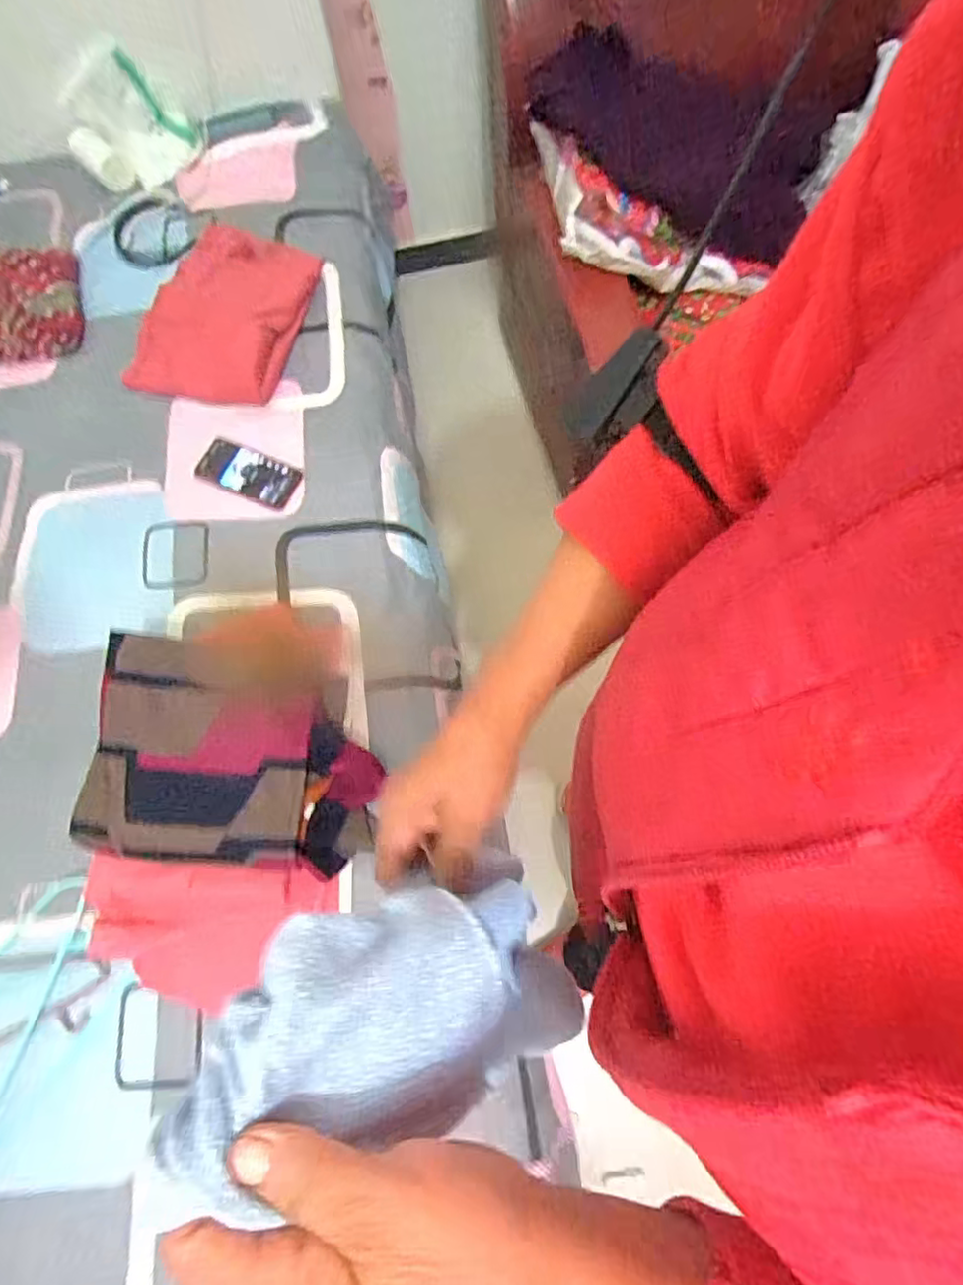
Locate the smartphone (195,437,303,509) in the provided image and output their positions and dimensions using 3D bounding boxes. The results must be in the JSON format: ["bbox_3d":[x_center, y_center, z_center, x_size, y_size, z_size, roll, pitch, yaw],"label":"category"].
[{"bbox_3d":[-0.365,-0.267,0.973,0.162,0.012,0.074,21,83,7],"label":"smartphone"}]

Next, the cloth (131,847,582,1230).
[{"bbox_3d":[-0.038,0.147,0.247,0.173,0.027,0.084,-8,65,-37],"label":"cloth"}]

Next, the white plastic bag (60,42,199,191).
[{"bbox_3d":[-0.676,-0.982,1.162,0.223,0.245,0.126,-22,72,-4],"label":"white plastic bag"}]

